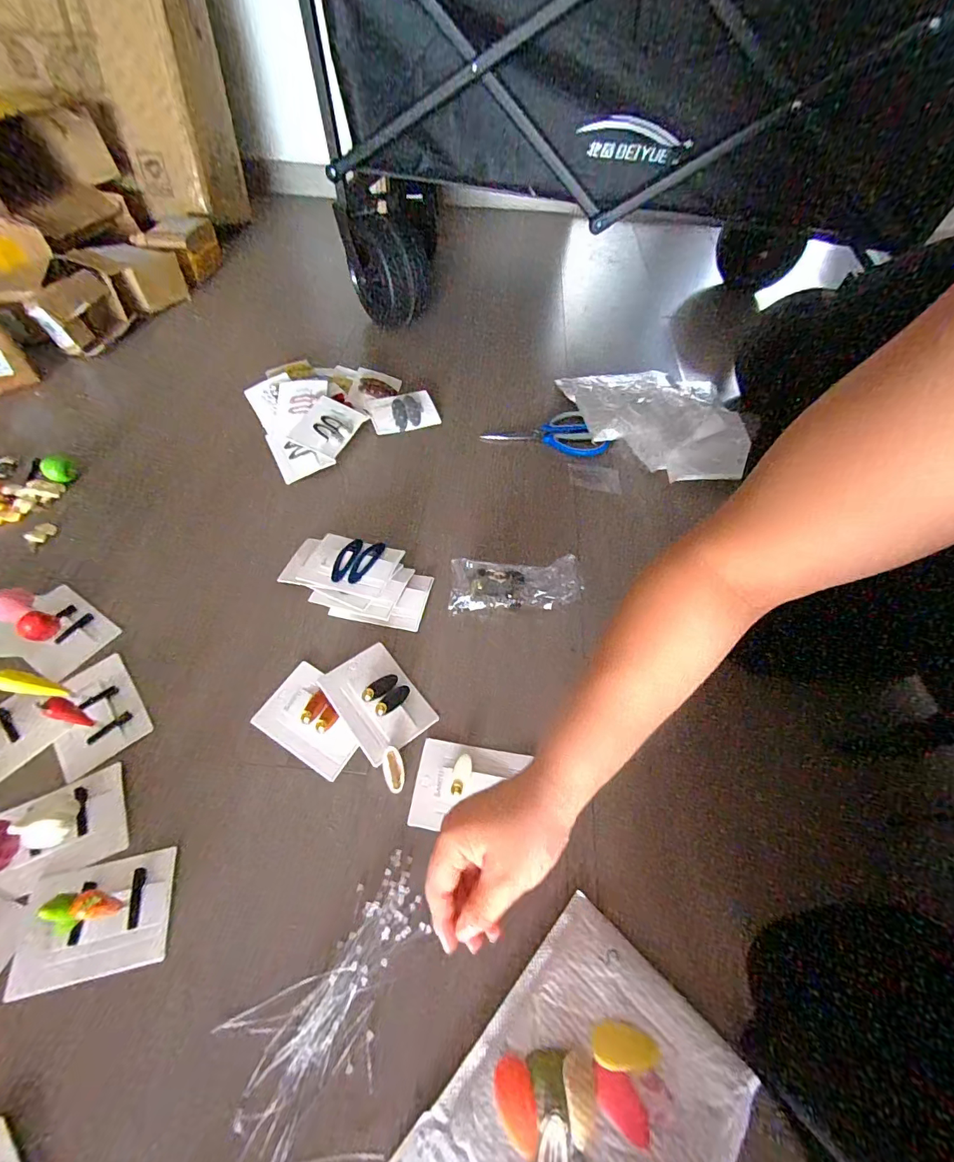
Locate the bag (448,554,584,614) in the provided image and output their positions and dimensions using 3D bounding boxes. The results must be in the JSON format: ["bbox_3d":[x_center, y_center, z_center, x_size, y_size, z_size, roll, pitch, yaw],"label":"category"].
[{"bbox_3d":[0.043,0.006,0.511,0.143,0.035,0.058,1,56,-1],"label":"bag"}]

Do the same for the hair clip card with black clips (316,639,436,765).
[{"bbox_3d":[-0.097,0.115,0.440,0.072,0.014,0.104,-34,63,-22],"label":"hair clip card with black clips"}]

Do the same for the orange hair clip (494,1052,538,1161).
[{"bbox_3d":[0.025,0.337,0.290,0.024,0.004,0.046,-12,57,-9],"label":"orange hair clip"}]

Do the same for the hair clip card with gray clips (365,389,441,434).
[{"bbox_3d":[-0.117,-0.270,0.709,0.102,0.009,0.077,-17,58,-12],"label":"hair clip card with gray clips"}]

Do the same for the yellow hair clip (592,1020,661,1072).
[{"bbox_3d":[0.101,0.315,0.305,0.044,0.004,0.023,8,56,4],"label":"yellow hair clip"}]

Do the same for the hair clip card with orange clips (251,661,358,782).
[{"bbox_3d":[-0.154,0.131,0.433,0.104,0.009,0.072,27,59,16],"label":"hair clip card with orange clips"}]

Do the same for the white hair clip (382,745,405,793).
[{"bbox_3d":[-0.075,0.168,0.404,0.018,0.005,0.038,-11,76,-8],"label":"white hair clip"}]

